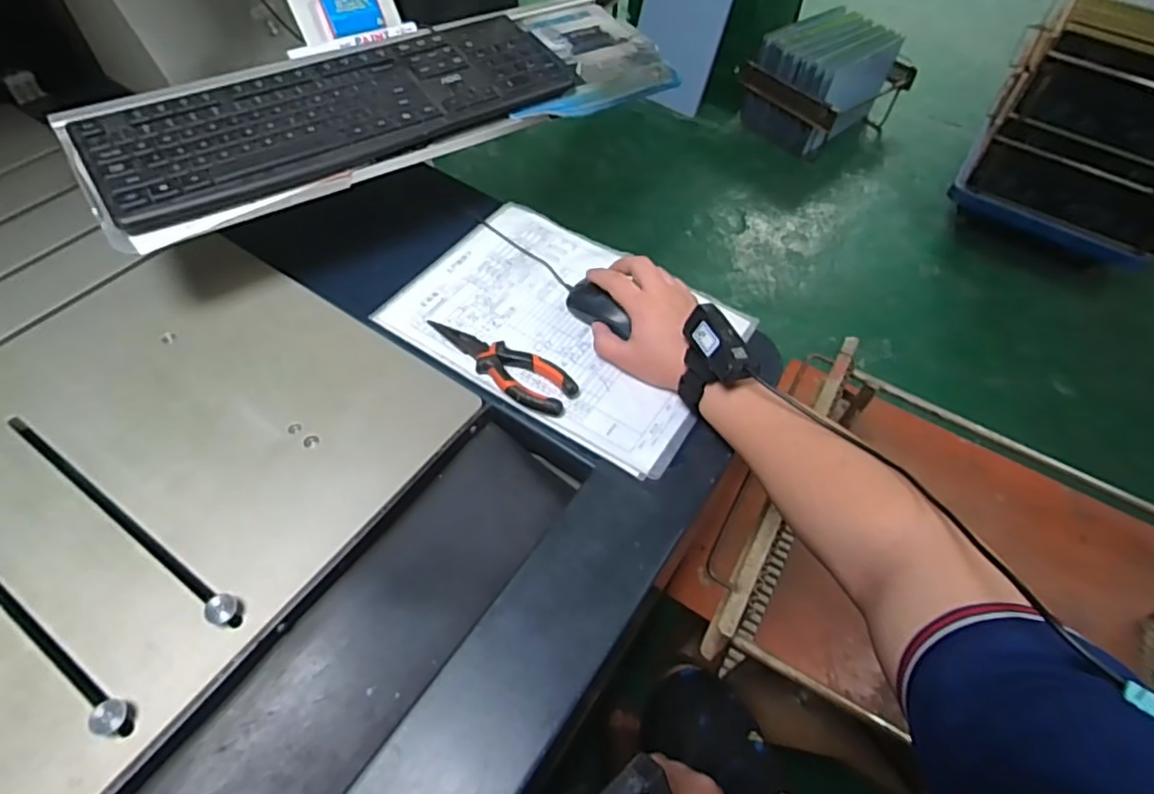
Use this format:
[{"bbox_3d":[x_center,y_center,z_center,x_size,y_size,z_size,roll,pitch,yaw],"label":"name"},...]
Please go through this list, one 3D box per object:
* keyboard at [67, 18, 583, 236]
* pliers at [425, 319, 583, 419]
[{"bbox_3d":[-0.211,-0.282,0.588,0.449,0.031,0.140,-31,62,-23],"label":"keyboard"},{"bbox_3d":[-0.071,-0.030,0.554,0.149,0.015,0.047,29,58,16],"label":"pliers"}]

